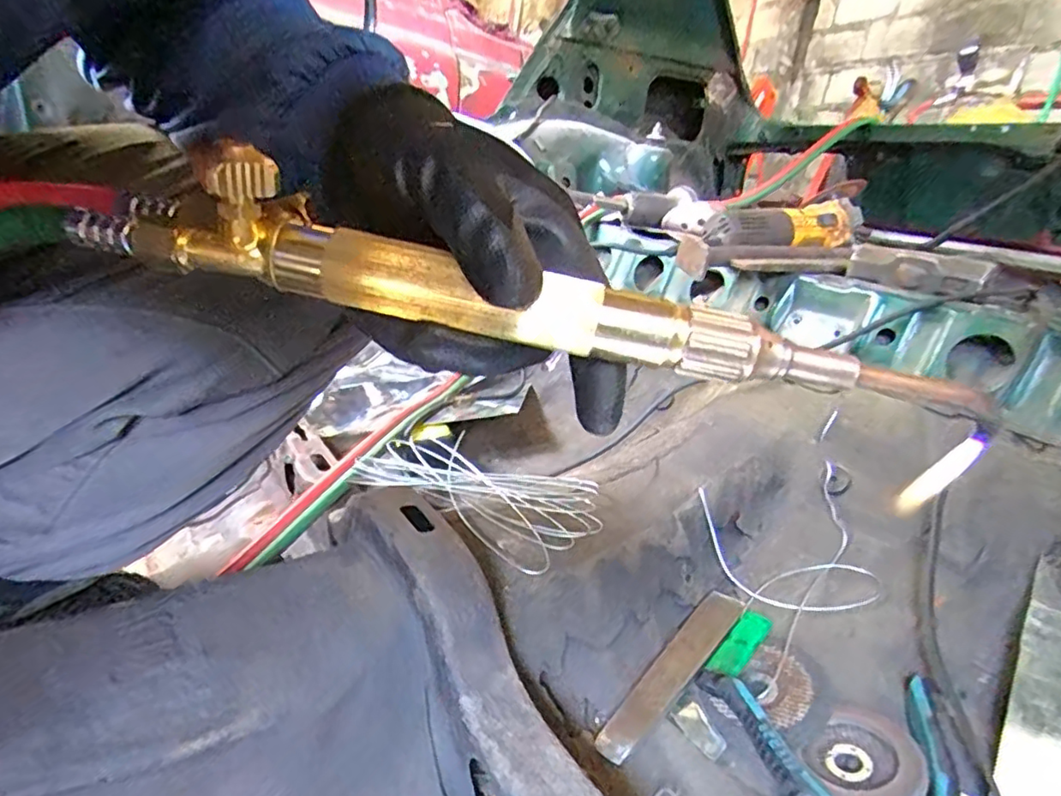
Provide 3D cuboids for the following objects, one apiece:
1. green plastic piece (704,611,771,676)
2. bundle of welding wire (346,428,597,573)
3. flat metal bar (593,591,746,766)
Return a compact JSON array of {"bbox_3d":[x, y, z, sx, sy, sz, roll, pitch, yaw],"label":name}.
[{"bbox_3d":[0.162,0.190,0.459,0.066,0.010,0.024,-34,41,-30],"label":"green plastic piece"},{"bbox_3d":[-0.040,0.079,0.523,0.204,0.020,0.134,19,23,29],"label":"bundle of welding wire"},{"bbox_3d":[0.111,0.203,0.450,0.033,0.008,0.178,15,31,39],"label":"flat metal bar"}]

